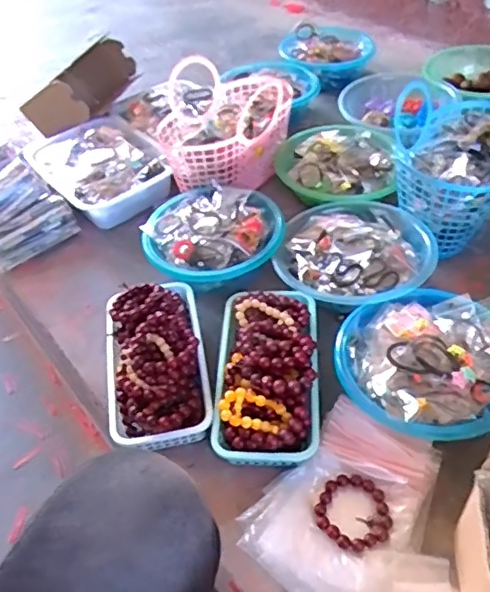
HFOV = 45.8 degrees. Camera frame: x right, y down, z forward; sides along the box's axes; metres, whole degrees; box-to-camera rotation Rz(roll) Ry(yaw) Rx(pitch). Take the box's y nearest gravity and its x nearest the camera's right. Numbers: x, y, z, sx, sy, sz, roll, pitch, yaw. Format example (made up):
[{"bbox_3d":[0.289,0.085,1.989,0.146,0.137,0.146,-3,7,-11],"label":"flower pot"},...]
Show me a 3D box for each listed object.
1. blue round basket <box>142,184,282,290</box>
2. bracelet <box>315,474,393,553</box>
[{"bbox_3d":[-0.052,-0.099,0.939,0.218,0.081,0.201,-9,46,-4],"label":"blue round basket"},{"bbox_3d":[0.123,0.242,0.653,0.083,0.009,0.076,-2,46,2],"label":"bracelet"}]

